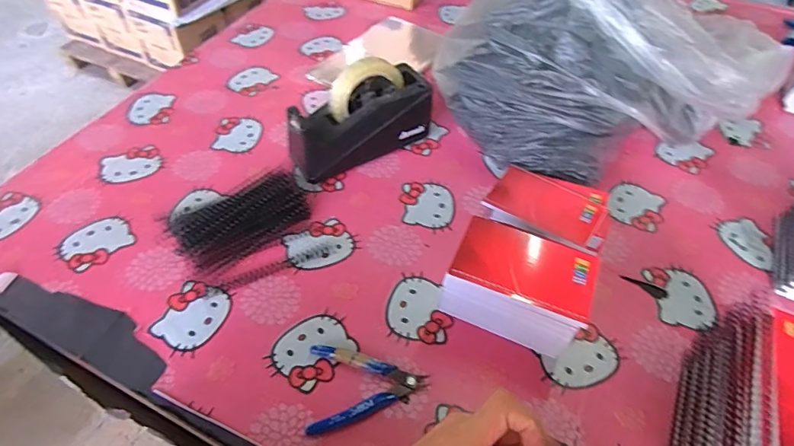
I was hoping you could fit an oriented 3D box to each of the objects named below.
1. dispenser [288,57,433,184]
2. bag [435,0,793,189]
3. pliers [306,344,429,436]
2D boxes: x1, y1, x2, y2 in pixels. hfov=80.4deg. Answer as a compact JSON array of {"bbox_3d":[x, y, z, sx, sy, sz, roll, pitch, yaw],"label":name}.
[{"bbox_3d":[-0.049,-0.144,0.654,0.197,0.133,0.071,-24,55,-19],"label":"dispenser"},{"bbox_3d":[0.292,-0.233,0.624,0.412,0.198,0.276,-16,53,-14],"label":"bag"},{"bbox_3d":[-0.029,0.162,0.464,0.112,0.015,0.085,-1,51,-1],"label":"pliers"}]

